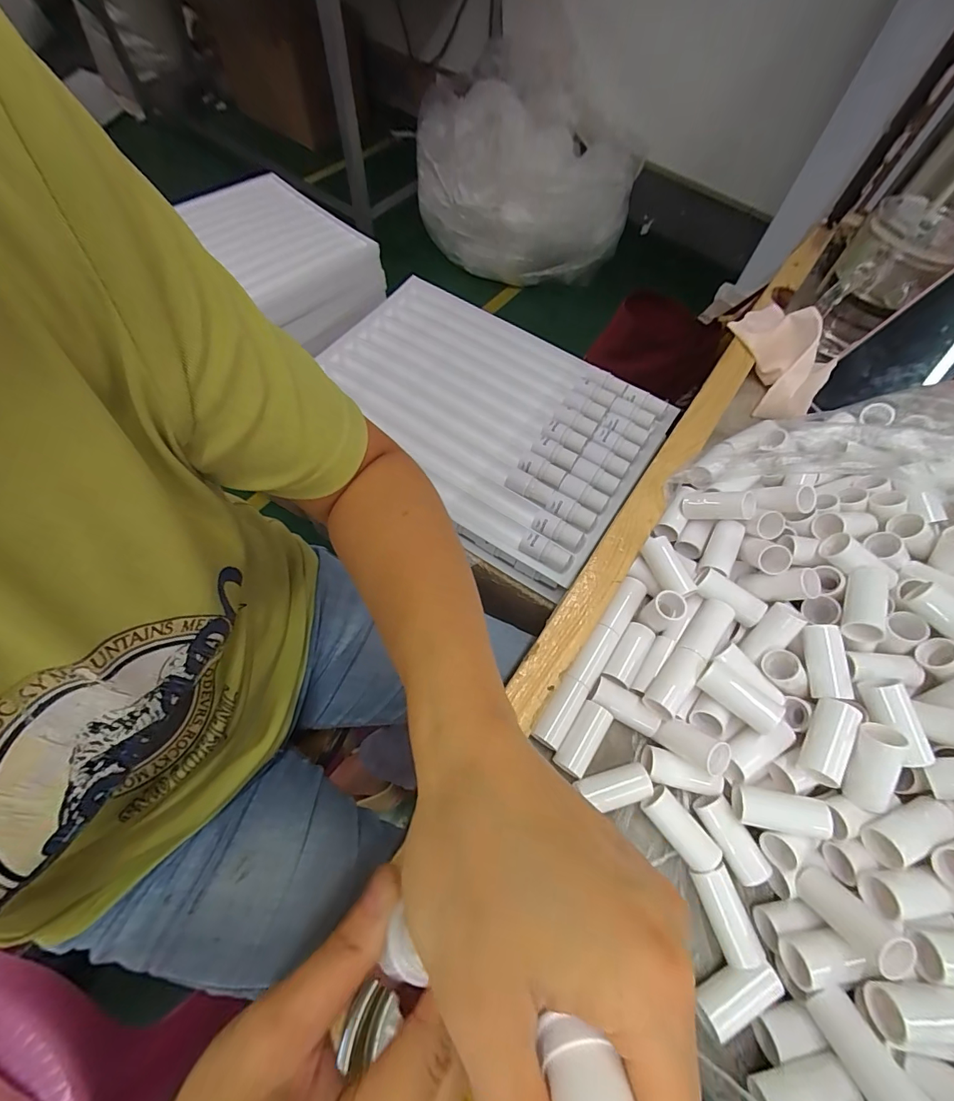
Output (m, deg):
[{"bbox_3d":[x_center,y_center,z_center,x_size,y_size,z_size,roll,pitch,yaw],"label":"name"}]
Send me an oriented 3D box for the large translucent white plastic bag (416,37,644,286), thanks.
[{"bbox_3d":[0.143,-1.207,1.410,0.642,0.439,0.526,-7,66,-6],"label":"large translucent white plastic bag"}]

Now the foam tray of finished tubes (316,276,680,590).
[{"bbox_3d":[0.004,-0.194,0.585,0.450,0.039,0.302,35,69,12],"label":"foam tray of finished tubes"}]

